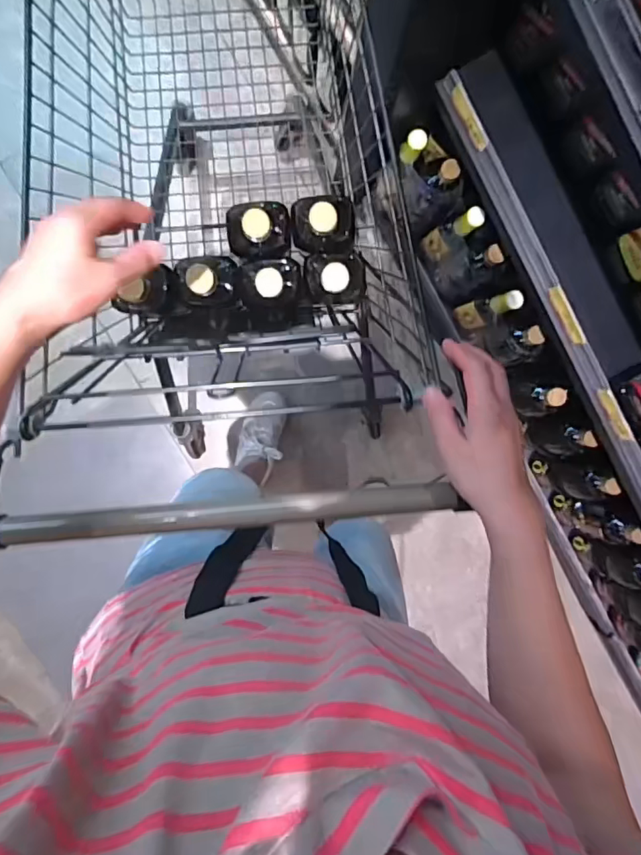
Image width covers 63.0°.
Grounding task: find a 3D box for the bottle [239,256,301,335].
[{"bbox_3d":[-0.069,-0.187,0.723,0.082,0.183,0.078,-6,96,-2],"label":"bottle"}]

